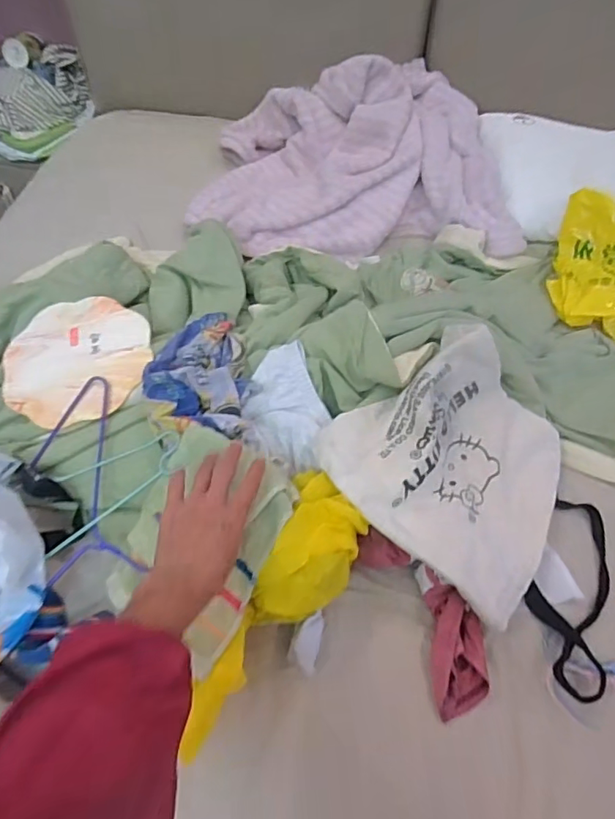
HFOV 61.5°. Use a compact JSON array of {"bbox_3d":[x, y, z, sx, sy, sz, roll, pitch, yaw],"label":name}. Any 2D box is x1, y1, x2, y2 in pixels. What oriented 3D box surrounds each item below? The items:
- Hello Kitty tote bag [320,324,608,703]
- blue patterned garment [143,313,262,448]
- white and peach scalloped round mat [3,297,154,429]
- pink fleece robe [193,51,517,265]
[{"bbox_3d":[0.231,0.086,0.654,0.391,0.135,0.308,31,57,19],"label":"Hello Kitty tote bag"},{"bbox_3d":[-0.140,-0.062,0.693,0.142,0.055,0.235,2,53,-2],"label":"blue patterned garment"},{"bbox_3d":[-0.324,-0.069,0.727,0.200,0.015,0.195,-2,63,4],"label":"white and peach scalloped round mat"},{"bbox_3d":[0.090,-0.547,1.112,0.642,0.171,0.540,1,53,-2],"label":"pink fleece robe"}]

